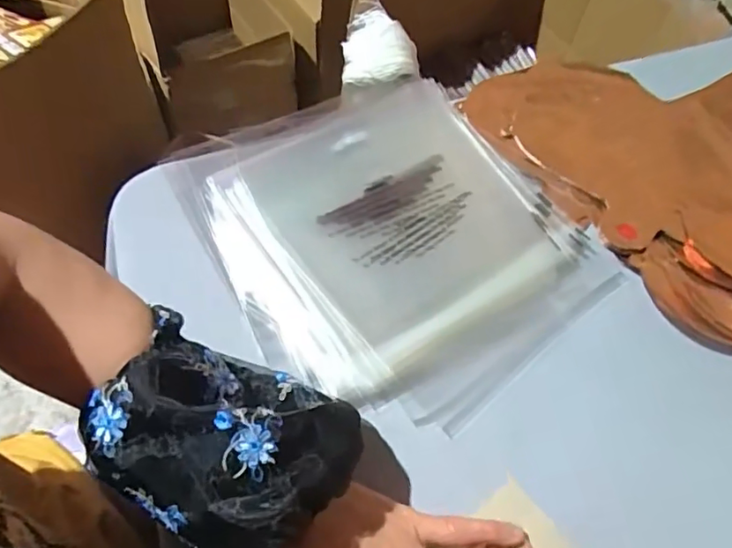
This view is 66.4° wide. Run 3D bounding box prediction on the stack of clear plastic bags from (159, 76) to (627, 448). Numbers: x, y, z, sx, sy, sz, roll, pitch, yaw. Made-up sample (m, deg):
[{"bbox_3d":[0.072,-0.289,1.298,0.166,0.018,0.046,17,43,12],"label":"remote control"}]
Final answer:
[{"bbox_3d":[0.015,-0.042,0.450,0.258,0.023,0.307,-34,67,-19],"label":"stack of clear plastic bags"}]

